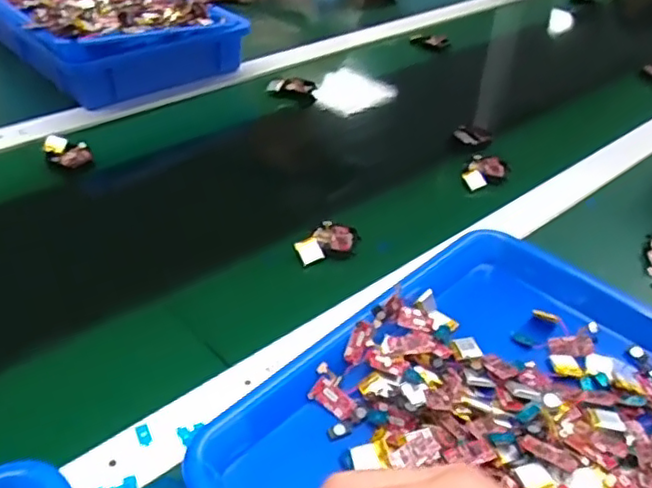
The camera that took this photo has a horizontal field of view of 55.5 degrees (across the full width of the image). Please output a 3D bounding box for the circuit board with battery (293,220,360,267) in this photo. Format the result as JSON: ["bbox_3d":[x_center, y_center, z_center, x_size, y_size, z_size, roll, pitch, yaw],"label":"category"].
[{"bbox_3d":[0.002,0.001,0.553,0.042,0.014,0.057,21,42,20],"label":"circuit board with battery"}]

